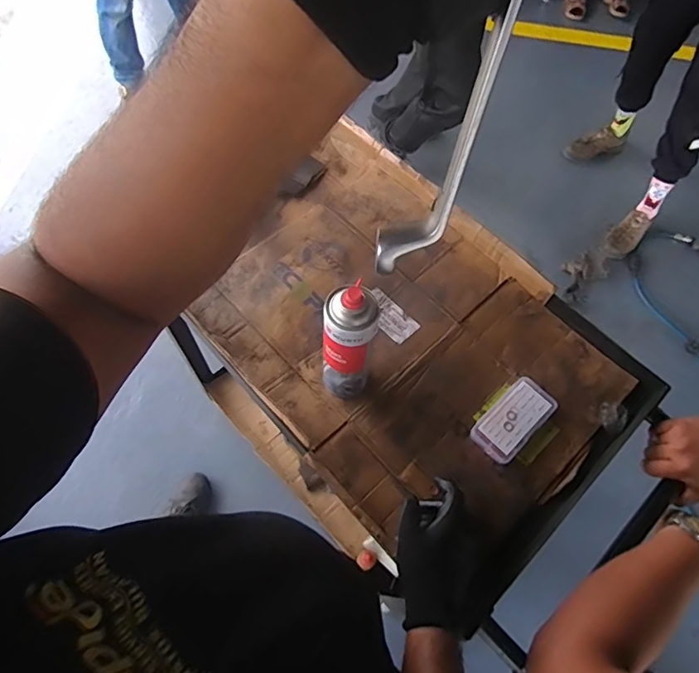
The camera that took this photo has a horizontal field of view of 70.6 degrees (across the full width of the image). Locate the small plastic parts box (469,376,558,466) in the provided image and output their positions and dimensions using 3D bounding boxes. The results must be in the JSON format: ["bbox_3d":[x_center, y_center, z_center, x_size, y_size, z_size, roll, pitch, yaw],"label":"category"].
[{"bbox_3d":[0.235,0.119,0.705,0.127,0.025,0.066,-40,69,-20],"label":"small plastic parts box"}]

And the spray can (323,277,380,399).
[{"bbox_3d":[-0.002,0.013,0.629,0.067,0.220,0.065,2,62,0],"label":"spray can"}]

